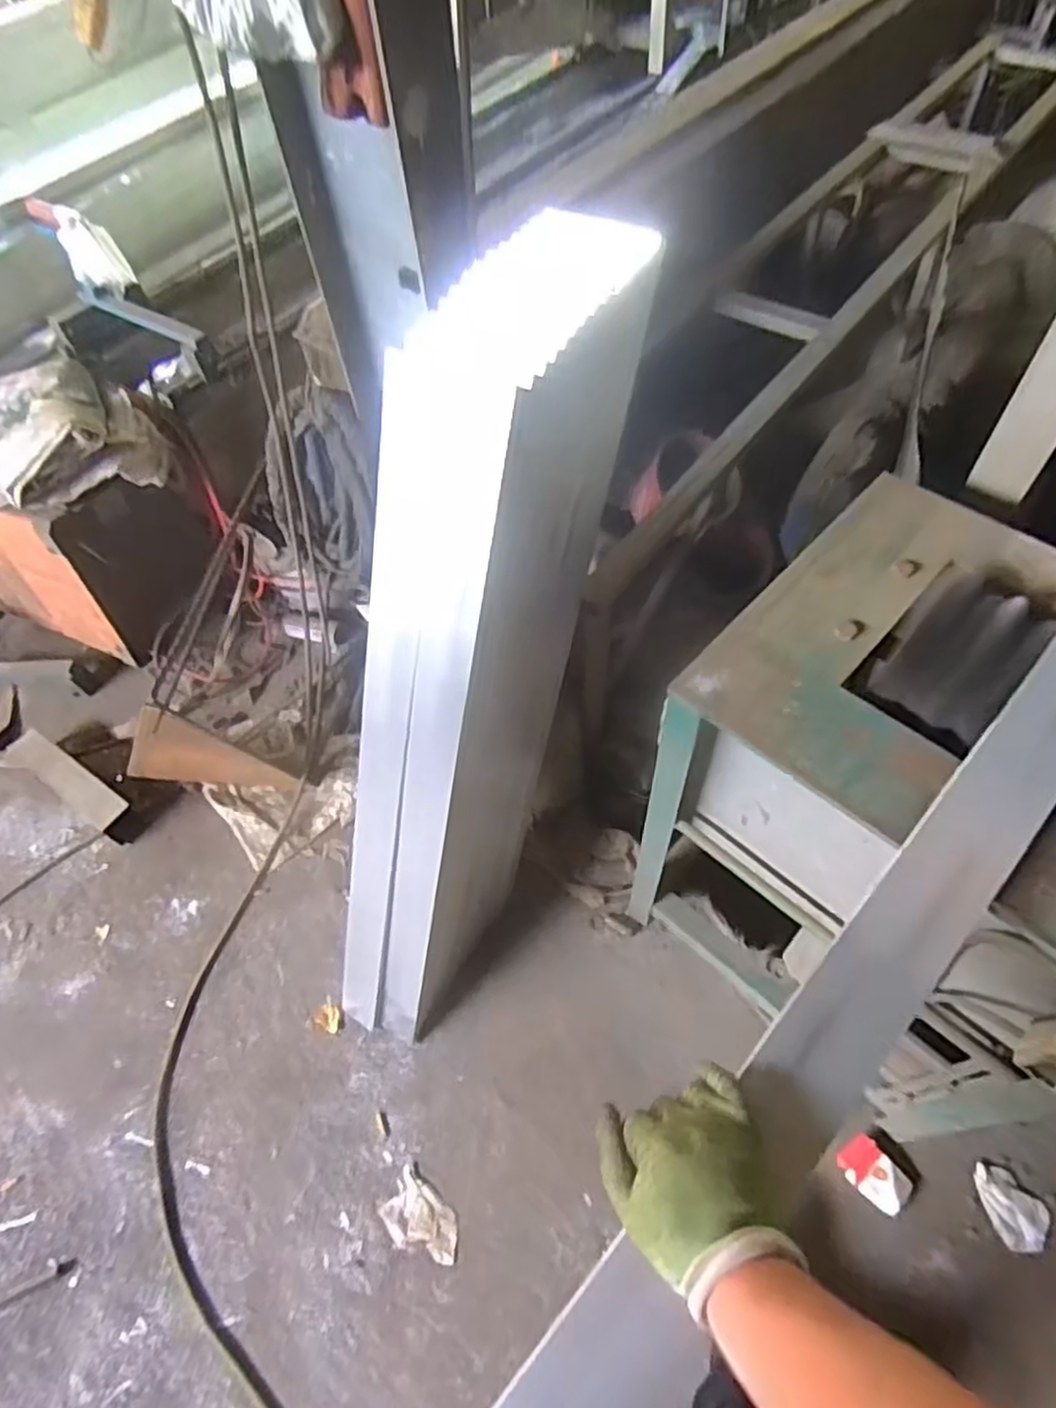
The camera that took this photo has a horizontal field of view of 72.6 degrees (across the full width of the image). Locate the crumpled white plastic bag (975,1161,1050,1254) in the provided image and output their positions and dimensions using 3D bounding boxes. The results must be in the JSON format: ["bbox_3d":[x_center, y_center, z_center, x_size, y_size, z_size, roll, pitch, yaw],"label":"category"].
[{"bbox_3d":[0.788,0.817,1.169,0.087,0.017,0.122,-19,57,-10],"label":"crumpled white plastic bag"}]

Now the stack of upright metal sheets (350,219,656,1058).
[{"bbox_3d":[-0.096,0.027,1.071,0.202,1.283,0.299,23,32,18],"label":"stack of upright metal sheets"}]

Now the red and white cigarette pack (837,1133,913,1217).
[{"bbox_3d":[0.574,0.779,1.191,0.077,0.030,0.111,-40,63,-22],"label":"red and white cigarette pack"}]

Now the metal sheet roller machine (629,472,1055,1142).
[{"bbox_3d":[0.551,0.206,1.079,0.511,0.808,0.590,-40,62,-21],"label":"metal sheet roller machine"}]

